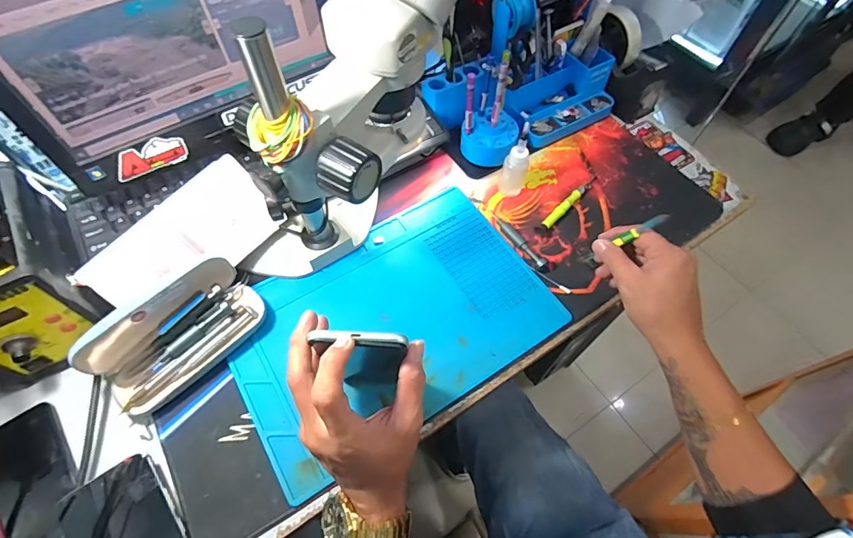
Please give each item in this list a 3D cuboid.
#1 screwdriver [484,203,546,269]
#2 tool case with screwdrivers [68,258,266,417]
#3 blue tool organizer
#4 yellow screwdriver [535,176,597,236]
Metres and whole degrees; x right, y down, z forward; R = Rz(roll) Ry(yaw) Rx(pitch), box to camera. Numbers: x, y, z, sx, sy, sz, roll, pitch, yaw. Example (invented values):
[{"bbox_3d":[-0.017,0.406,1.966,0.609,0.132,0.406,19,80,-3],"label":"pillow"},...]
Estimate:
[{"bbox_3d":[0.108,-0.043,0.535,0.015,0.009,0.111,-31,65,-17],"label":"screwdriver"},{"bbox_3d":[-0.253,0.060,0.436,0.086,0.065,0.160,41,67,20],"label":"tool case with screwdrivers"},{"bbox_3d":[0.140,-0.252,0.588,0.251,0.112,0.149,-30,65,-17],"label":"blue tool organizer"},{"bbox_3d":[0.184,-0.087,0.559,0.014,0.012,0.128,39,66,19],"label":"yellow screwdriver"}]

